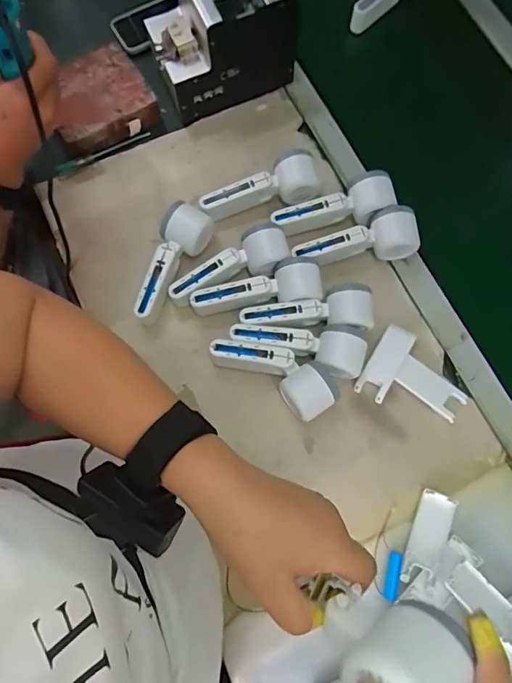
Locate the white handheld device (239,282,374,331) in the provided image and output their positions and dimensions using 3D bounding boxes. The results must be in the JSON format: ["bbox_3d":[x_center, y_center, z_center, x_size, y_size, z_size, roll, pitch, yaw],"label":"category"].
[{"bbox_3d":[0.065,-0.038,0.596,0.163,0.046,0.050,-3,74,-2],"label":"white handheld device"}]

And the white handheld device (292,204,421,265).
[{"bbox_3d":[0.133,-0.127,0.623,0.156,0.055,0.055,-17,75,-6],"label":"white handheld device"}]

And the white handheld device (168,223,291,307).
[{"bbox_3d":[-0.036,-0.098,0.628,0.166,0.053,0.059,-23,75,-7],"label":"white handheld device"}]

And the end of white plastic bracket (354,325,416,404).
[{"bbox_3d":[0.167,0.026,0.603,0.041,0.007,0.100,31,75,8],"label":"end of white plastic bracket"}]

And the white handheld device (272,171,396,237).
[{"bbox_3d":[0.105,-0.179,0.638,0.163,0.042,0.058,-16,74,10],"label":"white handheld device"}]

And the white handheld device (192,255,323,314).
[{"bbox_3d":[0.000,-0.065,0.613,0.168,0.051,0.056,-11,74,-4],"label":"white handheld device"}]

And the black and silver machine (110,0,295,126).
[{"bbox_3d":[-0.053,-0.435,0.666,0.180,0.152,0.123,-23,75,-8],"label":"black and silver machine"}]

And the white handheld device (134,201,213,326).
[{"bbox_3d":[-0.107,-0.104,0.626,0.061,0.043,0.165,16,74,4],"label":"white handheld device"}]

